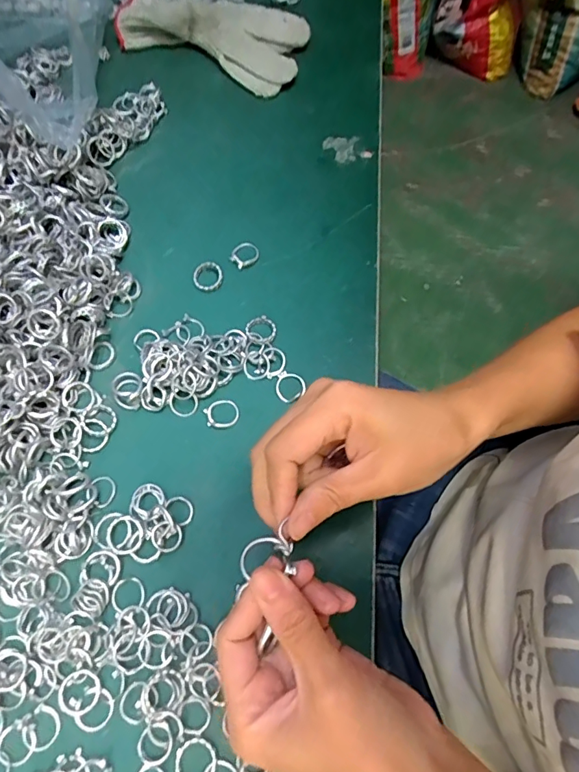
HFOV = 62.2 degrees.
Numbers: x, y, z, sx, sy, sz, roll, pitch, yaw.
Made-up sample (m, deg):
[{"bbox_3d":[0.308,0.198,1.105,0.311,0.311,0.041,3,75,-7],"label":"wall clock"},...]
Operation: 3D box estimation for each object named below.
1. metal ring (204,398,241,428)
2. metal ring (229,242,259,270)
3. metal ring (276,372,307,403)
[{"bbox_3d":[-0.049,0.020,0.350,0.025,0.004,0.022,-16,70,-9],"label":"metal ring"},{"bbox_3d":[-0.038,-0.110,0.402,0.020,0.006,0.024,41,72,12],"label":"metal ring"},{"bbox_3d":[0.001,0.001,0.357,0.021,0.004,0.023,1,69,-2],"label":"metal ring"}]

